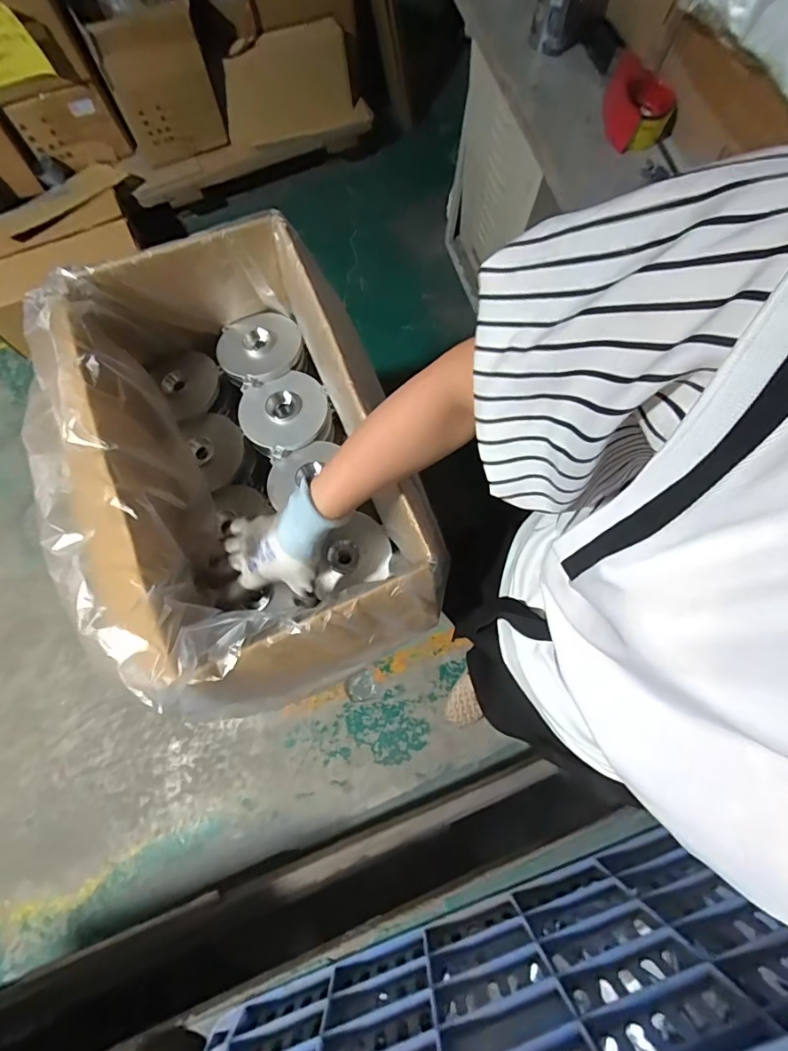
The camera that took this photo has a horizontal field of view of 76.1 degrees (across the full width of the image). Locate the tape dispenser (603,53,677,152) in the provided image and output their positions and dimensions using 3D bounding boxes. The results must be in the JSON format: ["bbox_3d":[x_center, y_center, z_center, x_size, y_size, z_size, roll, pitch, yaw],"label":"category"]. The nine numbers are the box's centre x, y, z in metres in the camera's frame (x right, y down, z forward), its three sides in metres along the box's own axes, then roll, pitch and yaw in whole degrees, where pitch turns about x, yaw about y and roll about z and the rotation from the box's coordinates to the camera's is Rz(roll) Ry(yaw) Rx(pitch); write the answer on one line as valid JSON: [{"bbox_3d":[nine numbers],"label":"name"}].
[{"bbox_3d":[0.370,-0.643,0.772,0.086,0.067,0.120,-43,79,-12],"label":"tape dispenser"}]

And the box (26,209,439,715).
[{"bbox_3d":[-0.180,-0.062,0.561,0.308,0.185,0.497,-21,76,-7],"label":"box"}]

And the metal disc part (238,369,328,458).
[{"bbox_3d":[-0.144,-0.150,0.643,0.108,0.020,0.109,0,74,-1],"label":"metal disc part"}]

